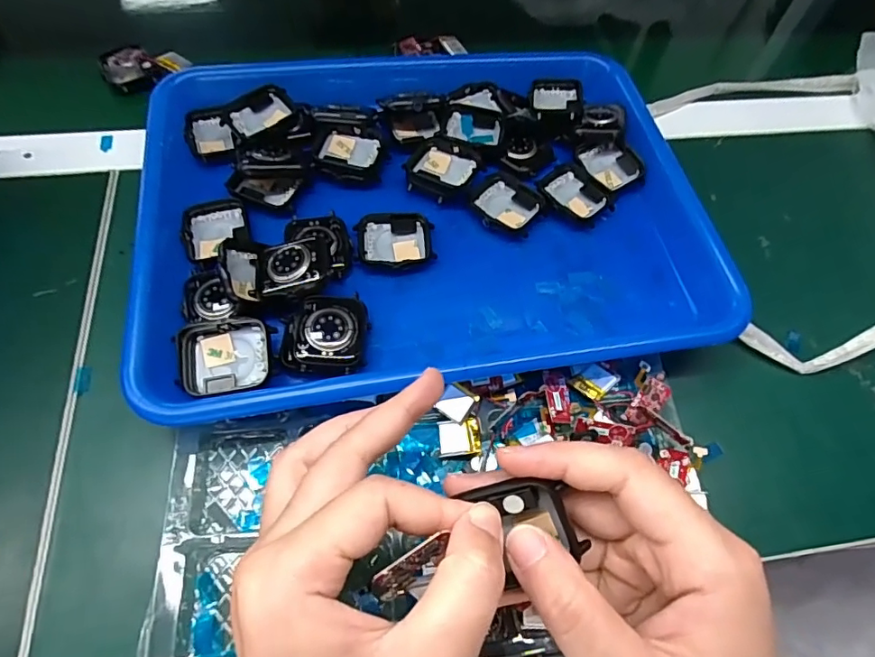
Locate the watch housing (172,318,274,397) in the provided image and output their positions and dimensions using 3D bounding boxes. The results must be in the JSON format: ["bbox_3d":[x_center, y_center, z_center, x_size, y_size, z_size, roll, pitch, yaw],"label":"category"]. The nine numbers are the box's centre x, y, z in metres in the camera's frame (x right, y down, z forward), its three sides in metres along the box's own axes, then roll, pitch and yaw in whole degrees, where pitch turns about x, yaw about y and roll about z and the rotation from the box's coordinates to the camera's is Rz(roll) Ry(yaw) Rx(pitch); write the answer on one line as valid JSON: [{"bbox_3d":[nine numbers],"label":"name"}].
[{"bbox_3d":[-0.105,0.014,0.252,0.044,0.012,0.035,-5,62,-7],"label":"watch housing"}]

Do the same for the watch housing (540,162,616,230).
[{"bbox_3d":[0.090,-0.087,0.330,0.039,0.007,0.045,-34,69,-20],"label":"watch housing"}]

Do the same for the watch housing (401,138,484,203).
[{"bbox_3d":[0.004,-0.103,0.327,0.046,0.013,0.040,20,62,7],"label":"watch housing"}]

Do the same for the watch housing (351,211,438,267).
[{"bbox_3d":[-0.025,-0.053,0.307,0.045,0.008,0.035,-8,62,-8],"label":"watch housing"}]

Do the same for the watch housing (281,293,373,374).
[{"bbox_3d":[-0.059,0.003,0.266,0.042,0.016,0.042,2,61,-3],"label":"watch housing"}]

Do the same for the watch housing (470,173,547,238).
[{"bbox_3d":[0.043,-0.079,0.323,0.043,0.005,0.040,37,65,15],"label":"watch housing"}]

